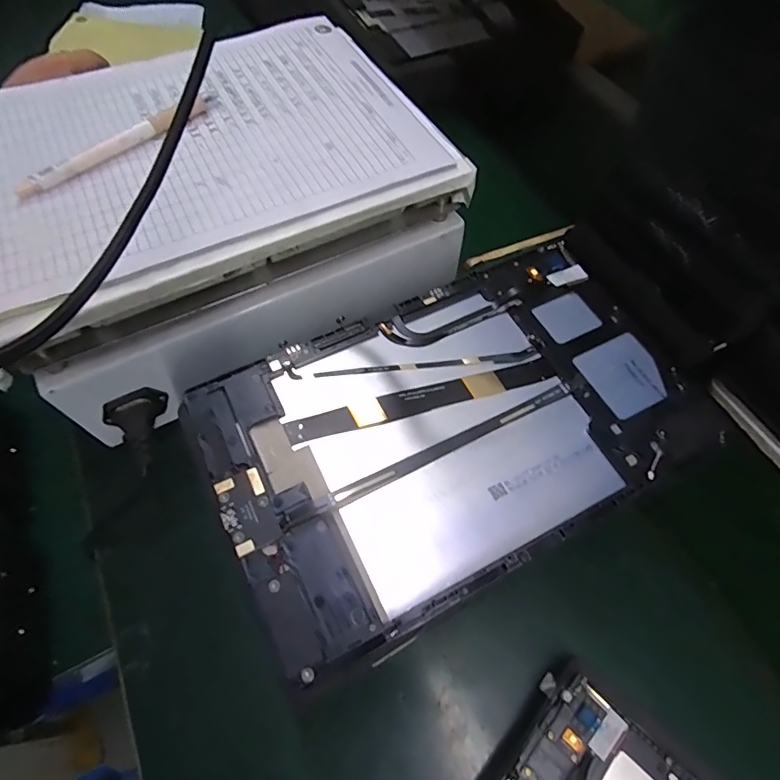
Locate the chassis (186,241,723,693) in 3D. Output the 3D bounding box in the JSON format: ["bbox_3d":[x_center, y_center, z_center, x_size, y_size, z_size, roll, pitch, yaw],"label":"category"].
[{"bbox_3d":[0.033,0.013,0.243,0.236,0.014,0.145,-24,64,-15],"label":"chassis"}]

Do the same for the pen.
[{"bbox_3d":[-0.173,-0.157,0.306,0.130,0.010,0.011,-38,68,-21],"label":"pen"}]

